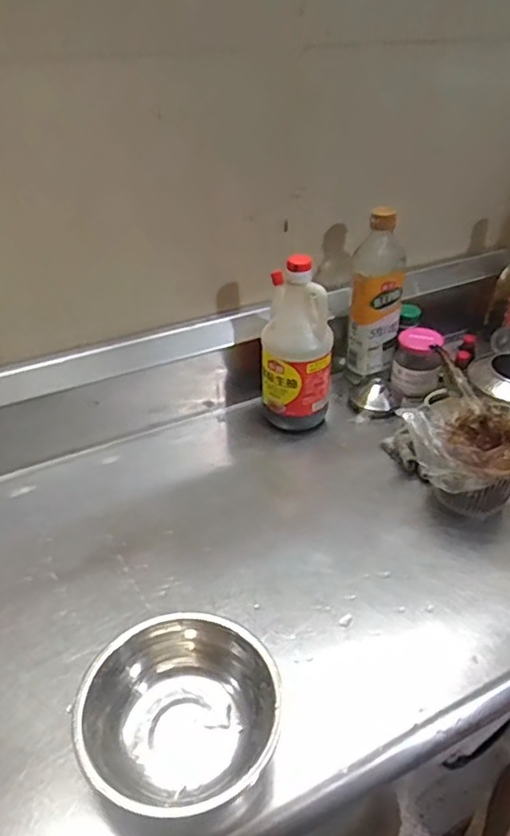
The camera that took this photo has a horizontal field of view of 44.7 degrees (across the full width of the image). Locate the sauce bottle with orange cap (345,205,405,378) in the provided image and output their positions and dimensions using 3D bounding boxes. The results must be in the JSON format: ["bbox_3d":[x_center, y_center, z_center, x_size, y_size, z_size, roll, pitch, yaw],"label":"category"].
[{"bbox_3d":[0.166,-0.169,0.842,0.069,0.221,0.059,9,37,11],"label":"sauce bottle with orange cap"}]

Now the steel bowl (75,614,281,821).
[{"bbox_3d":[-0.061,0.228,0.480,0.133,0.068,0.146,1,36,0],"label":"steel bowl"}]

